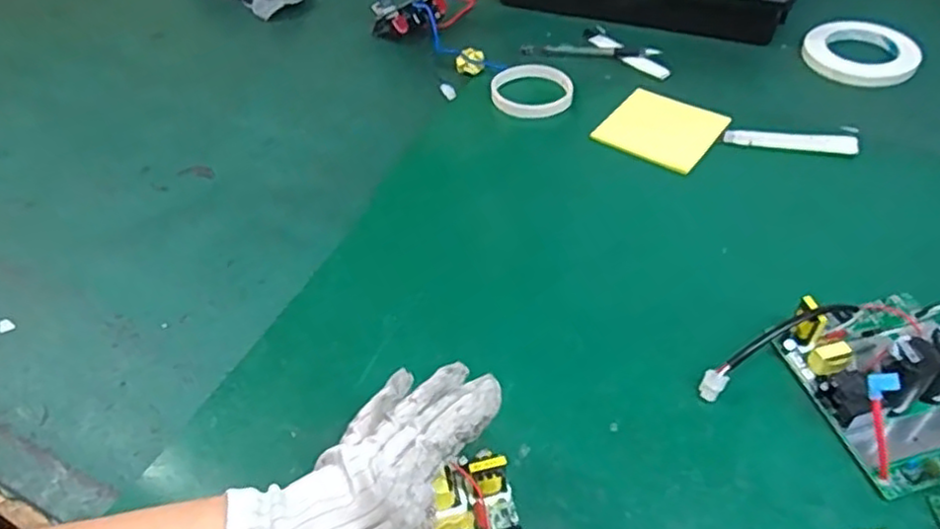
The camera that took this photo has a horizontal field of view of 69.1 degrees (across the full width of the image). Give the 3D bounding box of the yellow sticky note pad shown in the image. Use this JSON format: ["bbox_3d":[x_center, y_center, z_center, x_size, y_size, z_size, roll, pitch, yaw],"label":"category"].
[{"bbox_3d":[0.197,-0.141,0.702,0.108,0.005,0.103,29,55,29],"label":"yellow sticky note pad"}]

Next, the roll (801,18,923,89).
[{"bbox_3d":[0.444,-0.244,0.777,0.118,0.022,0.120,18,50,21],"label":"roll"}]

